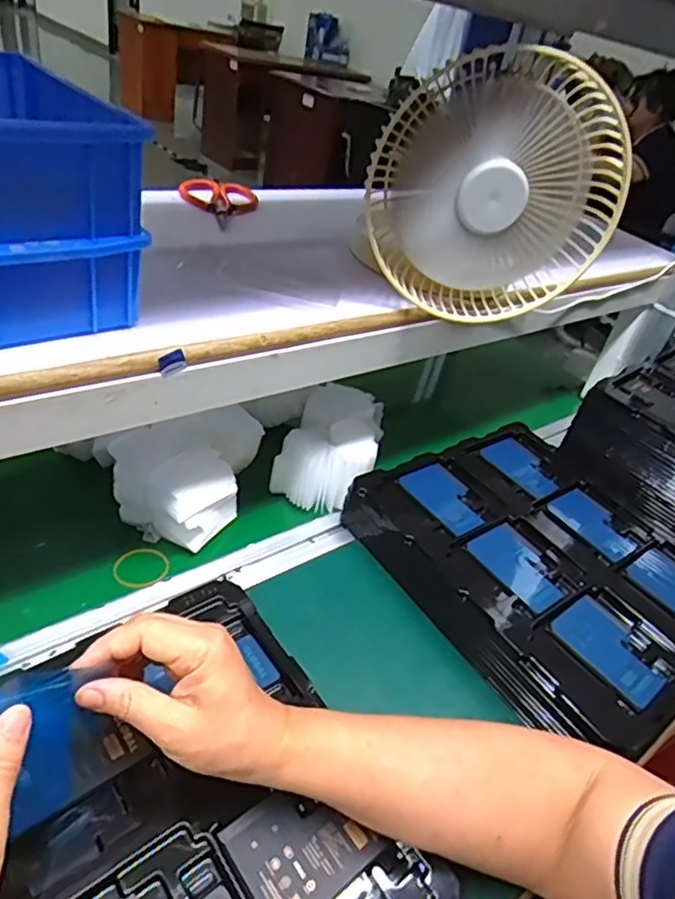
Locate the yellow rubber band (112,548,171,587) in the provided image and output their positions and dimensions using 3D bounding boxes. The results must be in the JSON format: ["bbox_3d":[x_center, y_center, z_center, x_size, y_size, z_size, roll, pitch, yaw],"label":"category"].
[{"bbox_3d":[-0.175,0.106,0.541,0.042,0.004,0.048,35,39,15],"label":"yellow rubber band"}]

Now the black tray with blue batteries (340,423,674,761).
[{"bbox_3d":[0.212,0.107,0.600,0.289,0.064,0.323,-16,45,-34],"label":"black tray with blue batteries"}]

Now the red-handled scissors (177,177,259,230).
[{"bbox_3d":[-0.126,-0.263,0.638,0.081,0.019,0.111,5,37,-12],"label":"red-handled scissors"}]

